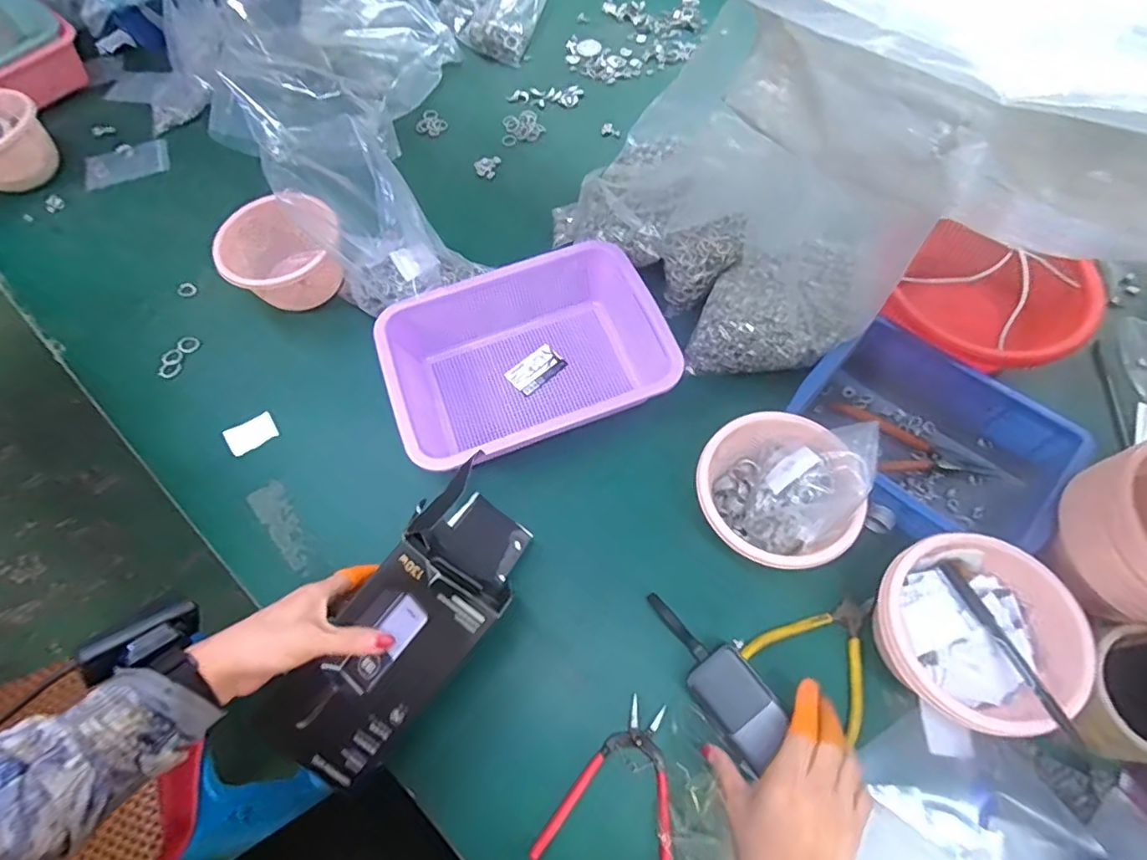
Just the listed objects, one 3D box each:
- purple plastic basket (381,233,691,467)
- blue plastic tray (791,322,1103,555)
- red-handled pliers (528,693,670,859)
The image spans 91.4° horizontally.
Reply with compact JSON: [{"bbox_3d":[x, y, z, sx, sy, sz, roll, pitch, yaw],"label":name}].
[{"bbox_3d":[-0.055,-0.086,0.653,0.293,0.092,0.228,-20,65,-7],"label":"purple plastic basket"},{"bbox_3d":[0.368,0.009,0.595,0.249,0.077,0.184,39,72,19],"label":"blue plastic tray"},{"bbox_3d":[0.040,0.314,0.492,0.118,0.014,0.143,13,65,9],"label":"red-handled pliers"}]

